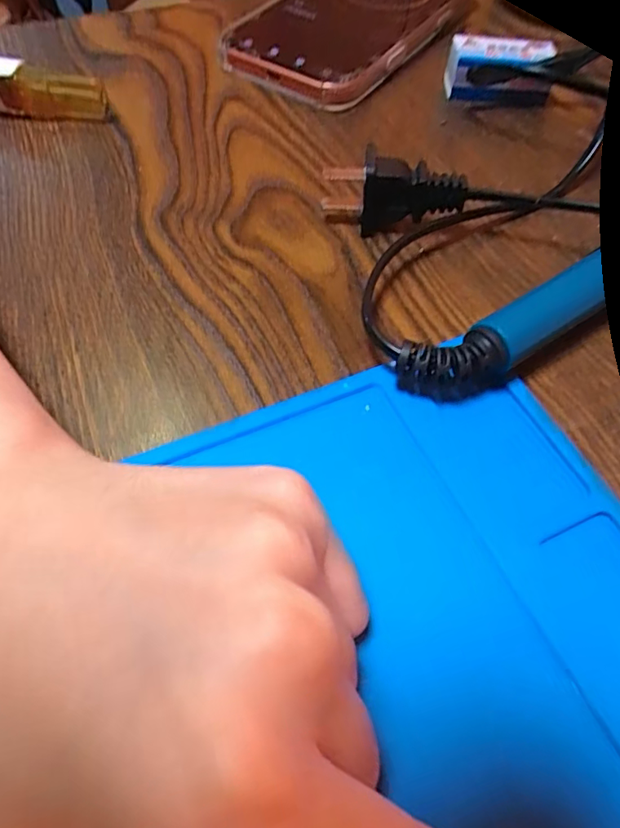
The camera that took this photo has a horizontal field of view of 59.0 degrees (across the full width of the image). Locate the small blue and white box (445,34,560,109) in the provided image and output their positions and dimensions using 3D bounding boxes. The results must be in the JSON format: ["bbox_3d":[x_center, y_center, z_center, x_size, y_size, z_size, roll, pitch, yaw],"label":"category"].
[{"bbox_3d":[0.092,-0.166,0.267,0.050,0.024,0.022,6,57,1],"label":"small blue and white box"}]

